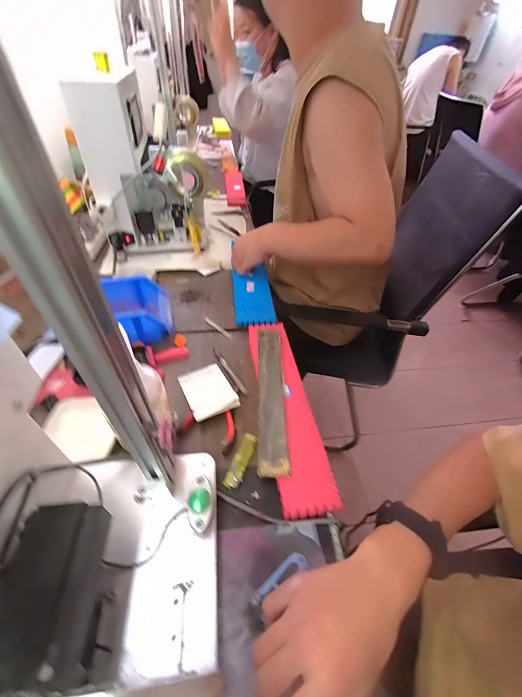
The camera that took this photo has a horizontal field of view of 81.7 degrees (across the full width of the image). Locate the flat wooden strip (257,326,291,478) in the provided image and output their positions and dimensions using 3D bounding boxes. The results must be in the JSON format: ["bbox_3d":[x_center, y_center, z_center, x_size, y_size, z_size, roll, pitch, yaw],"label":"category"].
[{"bbox_3d":[0.017,0.068,0.494,0.044,0.009,0.280,2,45,-2],"label":"flat wooden strip"}]

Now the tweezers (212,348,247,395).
[{"bbox_3d":[-0.060,0.038,0.530,0.016,0.004,0.116,-22,51,-24],"label":"tweezers"}]

